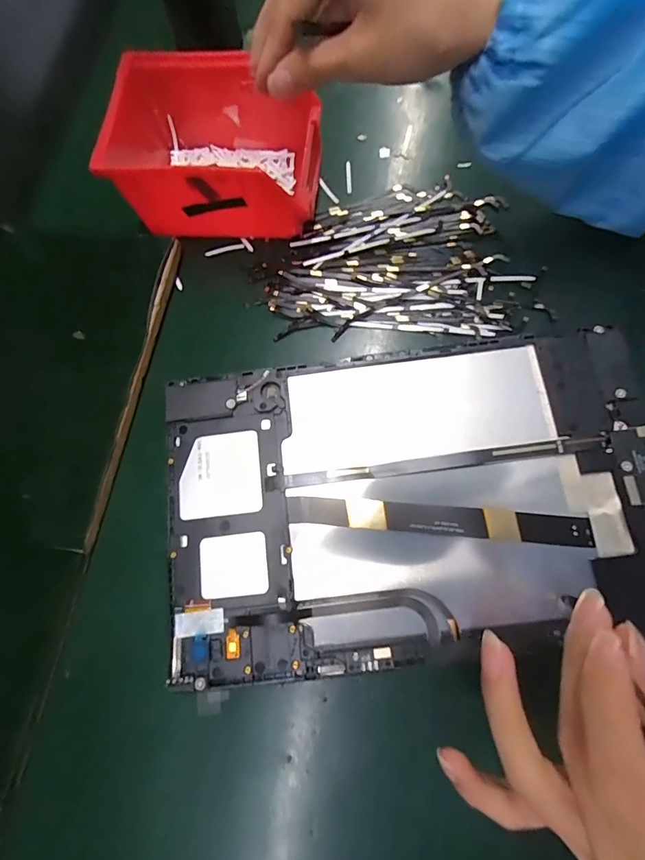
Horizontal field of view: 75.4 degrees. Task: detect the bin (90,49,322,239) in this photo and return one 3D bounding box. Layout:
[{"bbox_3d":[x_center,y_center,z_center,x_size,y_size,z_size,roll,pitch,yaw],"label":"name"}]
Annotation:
[{"bbox_3d":[-0.086,-0.206,0.311,0.161,0.069,0.107,3,76,6],"label":"bin"}]

